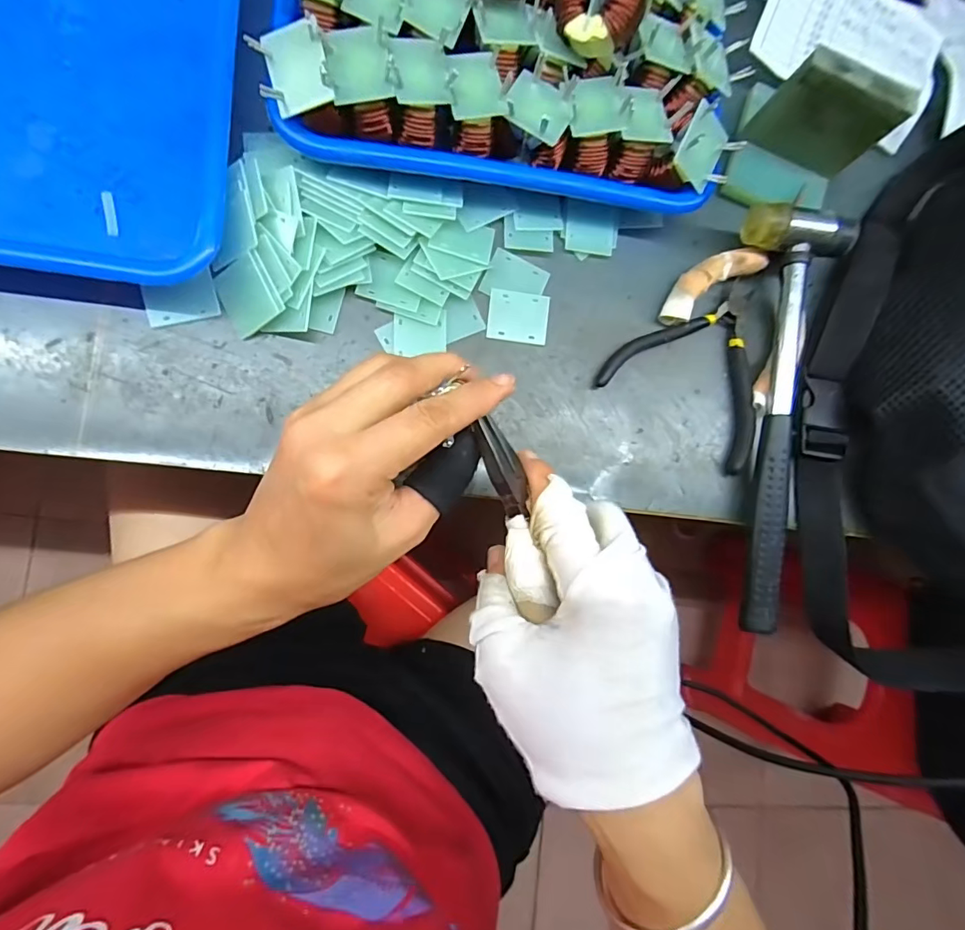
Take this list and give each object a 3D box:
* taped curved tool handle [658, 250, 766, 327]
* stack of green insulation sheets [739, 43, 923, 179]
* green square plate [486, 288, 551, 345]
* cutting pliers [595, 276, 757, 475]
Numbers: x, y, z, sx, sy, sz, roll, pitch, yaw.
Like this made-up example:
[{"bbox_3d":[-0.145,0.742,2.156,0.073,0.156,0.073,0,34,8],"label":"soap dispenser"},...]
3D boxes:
[{"bbox_3d":[0.138,-0.112,0.300,0.073,0.016,0.024,-35,93,-9],"label":"taped curved tool handle"},{"bbox_3d":[0.199,-0.201,0.287,0.063,0.060,0.020,14,85,-8],"label":"stack of green insulation sheets"},{"bbox_3d":[0.021,-0.086,0.284,0.035,0.004,0.029,6,86,-9],"label":"green square plate"},{"bbox_3d":[0.139,-0.070,0.300,0.102,0.010,0.114,32,82,-6],"label":"cutting pliers"}]

